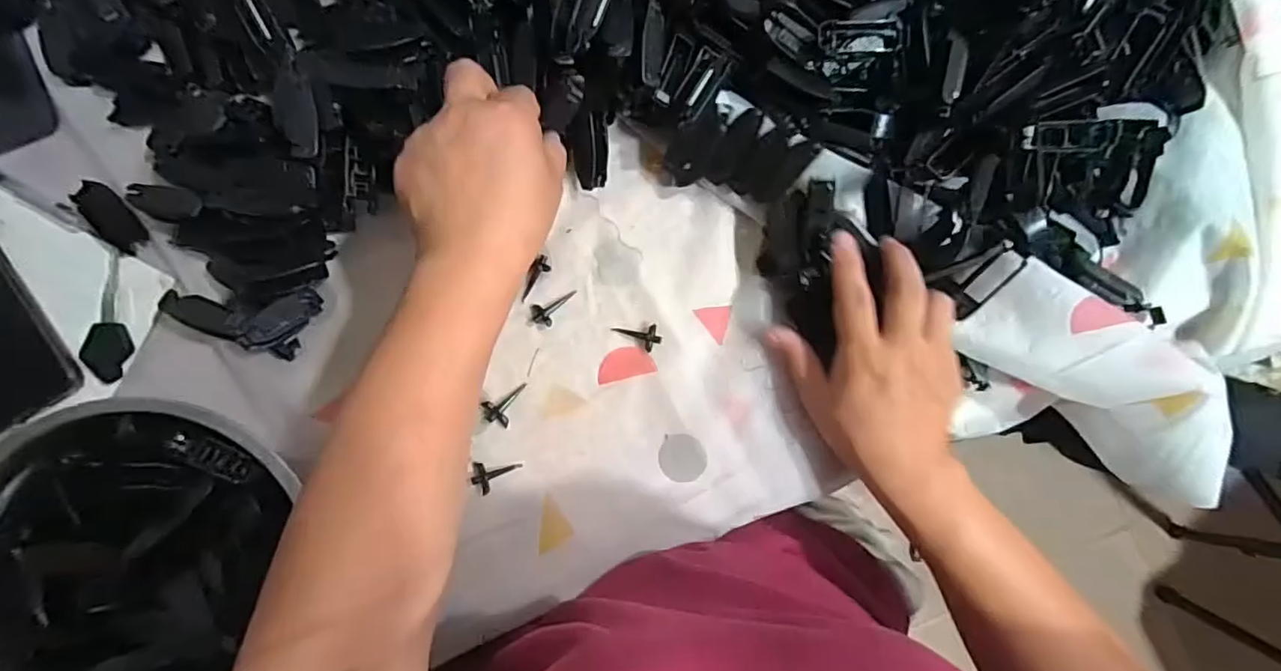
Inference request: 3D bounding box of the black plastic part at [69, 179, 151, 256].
[{"bbox_3d":[-0.329,-0.073,0.350,0.023,0.006,0.046,-38,90,-3],"label":"black plastic part"}]

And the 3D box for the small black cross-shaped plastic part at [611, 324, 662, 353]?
[{"bbox_3d":[-0.003,0.000,0.370,0.033,0.008,0.018,11,93,15],"label":"small black cross-shaped plastic part"}]

